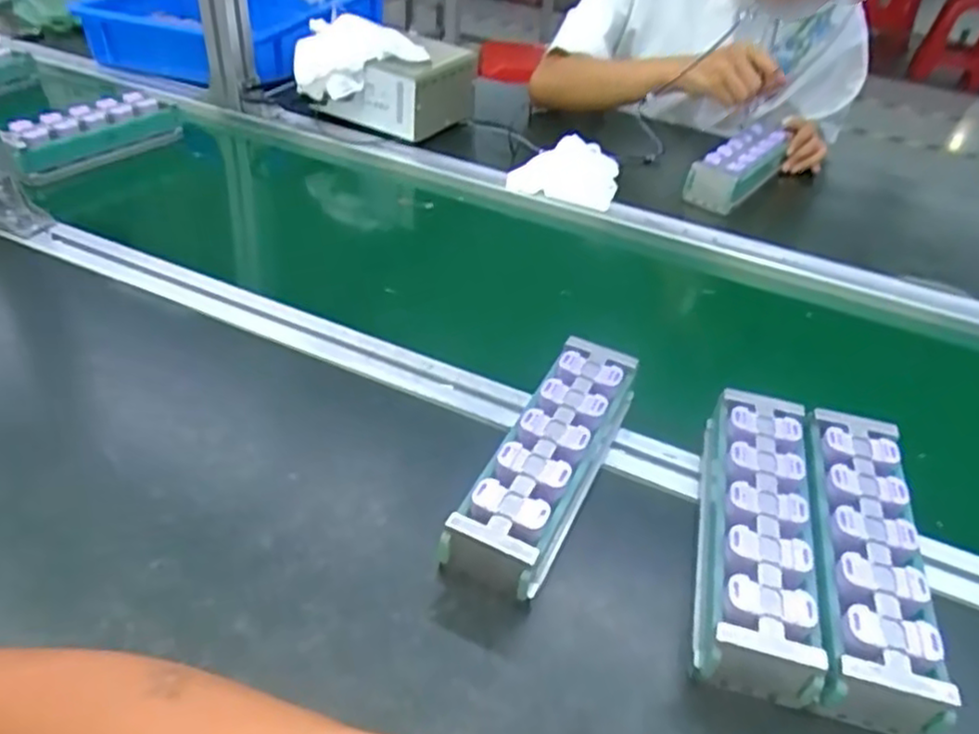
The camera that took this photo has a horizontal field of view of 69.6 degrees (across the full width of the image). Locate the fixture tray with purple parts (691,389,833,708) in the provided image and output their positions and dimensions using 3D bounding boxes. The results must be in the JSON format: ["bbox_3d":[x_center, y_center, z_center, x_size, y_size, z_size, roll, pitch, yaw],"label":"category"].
[{"bbox_3d":[0.159,0.099,0.422,0.063,0.054,0.188,14,40,10],"label":"fixture tray with purple parts"}]

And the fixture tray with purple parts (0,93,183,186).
[{"bbox_3d":[-0.435,-0.259,0.777,0.053,0.049,0.182,24,42,21],"label":"fixture tray with purple parts"}]

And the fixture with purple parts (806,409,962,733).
[{"bbox_3d":[0.215,0.114,0.414,0.058,0.057,0.187,14,40,10],"label":"fixture with purple parts"}]

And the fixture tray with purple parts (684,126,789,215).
[{"bbox_3d":[0.301,-0.238,0.839,0.060,0.048,0.178,31,45,28],"label":"fixture tray with purple parts"}]

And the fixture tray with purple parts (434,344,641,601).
[{"bbox_3d":[0.040,0.059,0.453,0.060,0.053,0.192,21,41,18],"label":"fixture tray with purple parts"}]

